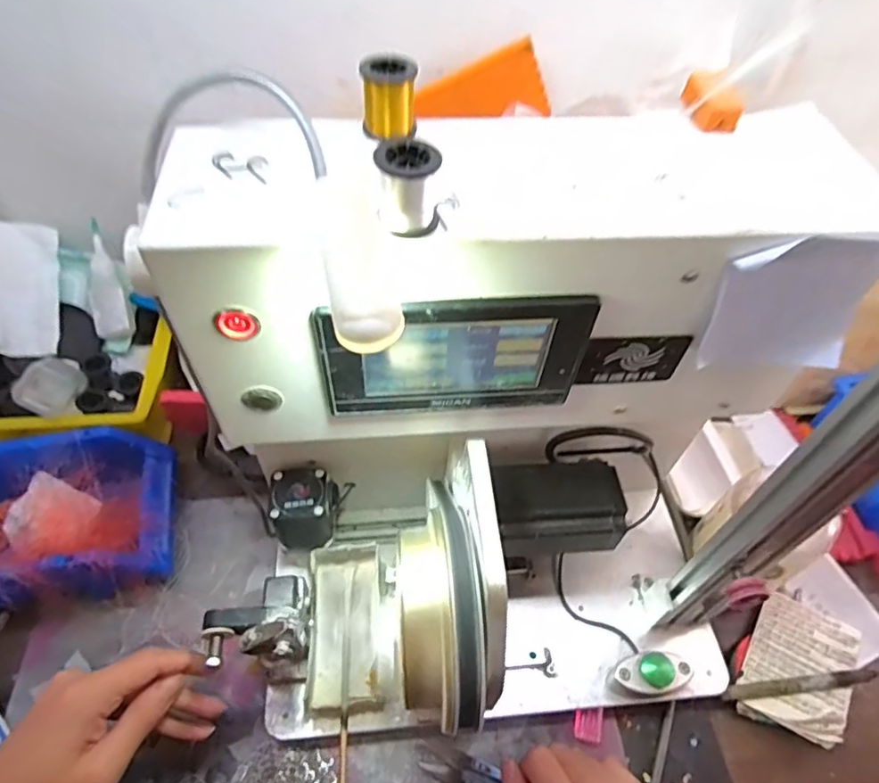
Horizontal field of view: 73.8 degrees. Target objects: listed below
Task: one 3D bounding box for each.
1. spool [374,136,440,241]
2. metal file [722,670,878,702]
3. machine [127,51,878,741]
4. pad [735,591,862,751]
[{"bbox_3d":[-0.013,-0.084,0.243,0.025,0.033,0.020,0,53,-4],"label":"spool"},{"bbox_3d":[0.276,0.226,0.451,0.112,0.006,0.013,-10,42,3],"label":"metal file"},{"bbox_3d":[0.044,0.043,0.364,0.337,0.341,0.250,-8,54,-10],"label":"machine"},{"bbox_3d":[0.288,0.218,0.468,0.071,0.018,0.108,20,49,31],"label":"pad"}]

